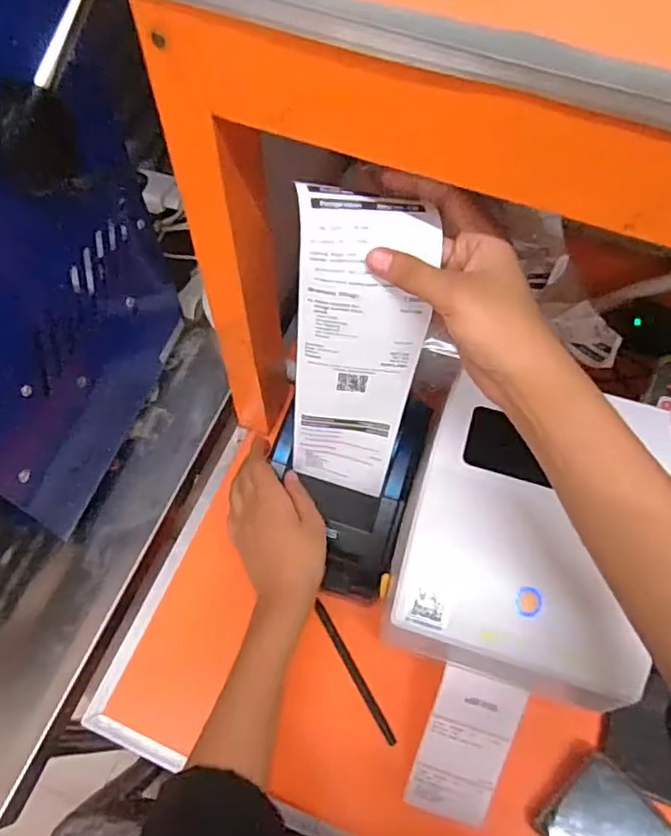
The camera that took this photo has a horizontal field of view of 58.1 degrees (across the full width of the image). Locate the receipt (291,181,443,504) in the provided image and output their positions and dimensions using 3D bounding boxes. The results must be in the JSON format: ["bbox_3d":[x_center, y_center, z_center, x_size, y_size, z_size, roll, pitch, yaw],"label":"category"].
[{"bbox_3d":[0.012,-0.029,0.422,0.081,0.272,0.031,4,55,1],"label":"receipt"}]

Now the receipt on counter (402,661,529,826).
[{"bbox_3d":[0.097,0.249,0.456,0.060,0.008,0.124,15,101,7],"label":"receipt on counter"}]

